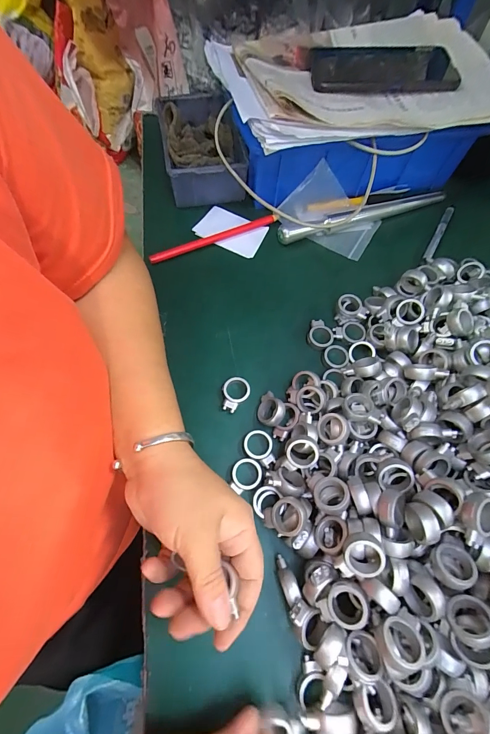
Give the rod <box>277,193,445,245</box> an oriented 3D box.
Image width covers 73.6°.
[{"bbox_3d":[0.147,-0.189,0.403,0.224,0.018,0.019,-18,67,-7],"label":"rod"}]

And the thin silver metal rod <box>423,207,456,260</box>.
[{"bbox_3d":[0.243,-0.168,0.411,0.011,0.009,0.093,28,69,13],"label":"thin silver metal rod"}]

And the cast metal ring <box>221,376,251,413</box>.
[{"bbox_3d":[-0.011,0.026,0.315,0.026,0.010,0.034,27,69,12],"label":"cast metal ring"}]

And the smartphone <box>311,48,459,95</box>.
[{"bbox_3d":[0.152,-0.336,0.369,0.149,0.015,0.087,1,66,1],"label":"smartphone"}]

